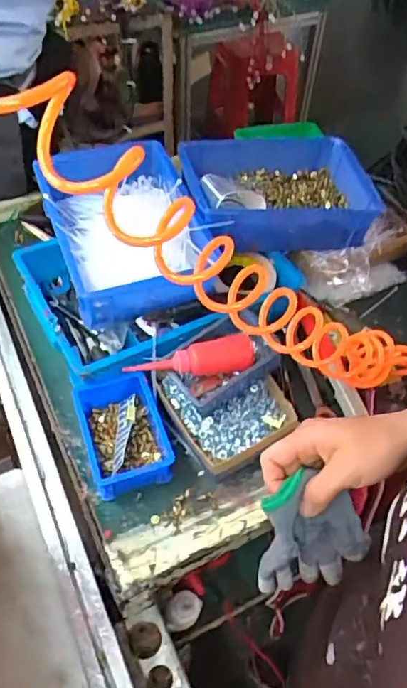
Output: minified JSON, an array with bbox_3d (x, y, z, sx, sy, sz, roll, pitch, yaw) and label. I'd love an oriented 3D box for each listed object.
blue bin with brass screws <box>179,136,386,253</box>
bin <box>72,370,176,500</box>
[{"bbox_3d":[0.119,-0.247,0.875,0.295,0.093,0.216,-6,50,-8],"label":"blue bin with brass screws"},{"bbox_3d":[-0.104,0.115,0.694,0.102,0.054,0.155,-15,52,-15],"label":"bin"}]

